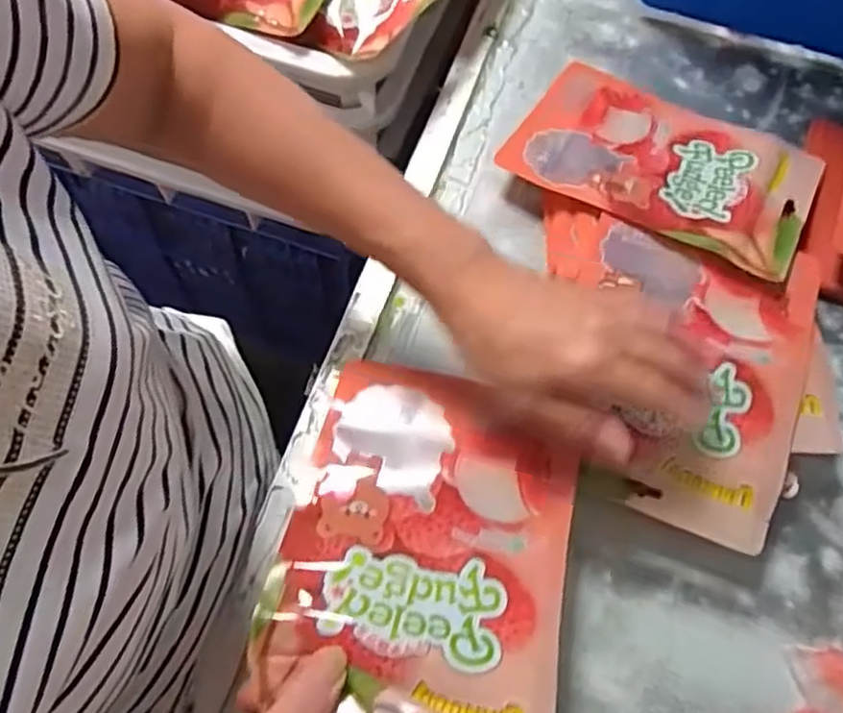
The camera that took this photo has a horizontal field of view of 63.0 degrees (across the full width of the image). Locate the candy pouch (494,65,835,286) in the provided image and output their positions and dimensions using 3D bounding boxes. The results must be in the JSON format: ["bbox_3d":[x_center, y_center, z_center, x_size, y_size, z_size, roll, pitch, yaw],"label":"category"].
[{"bbox_3d":[0.185,-0.149,0.532,0.217,0.020,0.156,24,56,14],"label":"candy pouch"}]

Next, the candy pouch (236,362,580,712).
[{"bbox_3d":[0.001,0.106,0.388,0.159,0.034,0.208,12,55,5],"label":"candy pouch"}]

